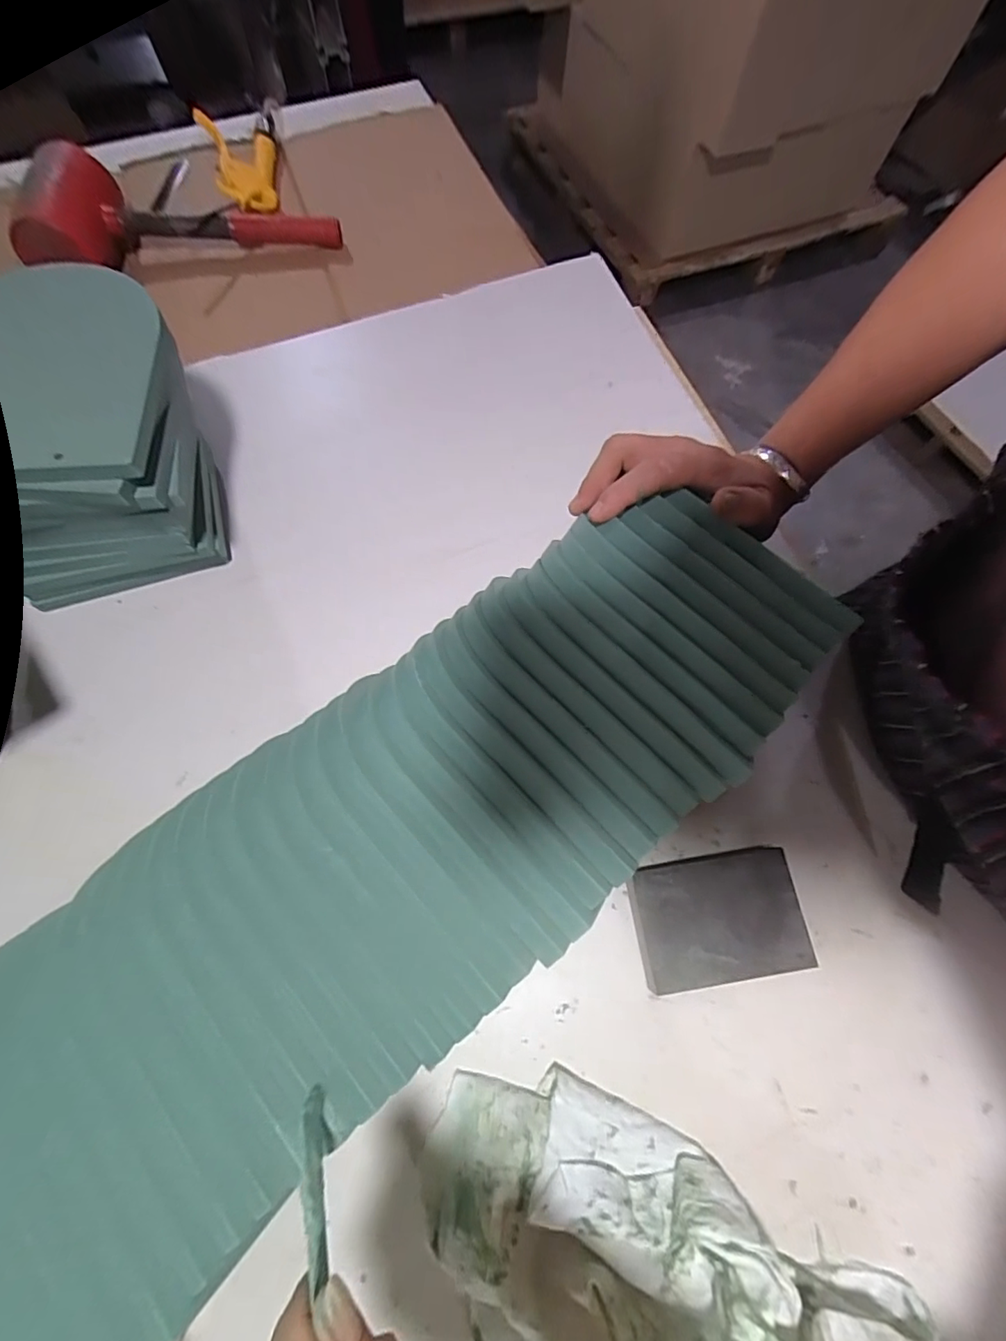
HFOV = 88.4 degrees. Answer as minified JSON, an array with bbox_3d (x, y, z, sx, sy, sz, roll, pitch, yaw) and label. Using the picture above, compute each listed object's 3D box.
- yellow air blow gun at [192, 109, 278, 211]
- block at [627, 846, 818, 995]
[{"bbox_3d":[-0.298,-0.592,0.594,0.076,0.038,0.126,-20,71,-9],"label":"yellow air blow gun"},{"bbox_3d":[0.131,0.155,0.327,0.100,0.031,0.069,-8,69,-5],"label":"block"}]

